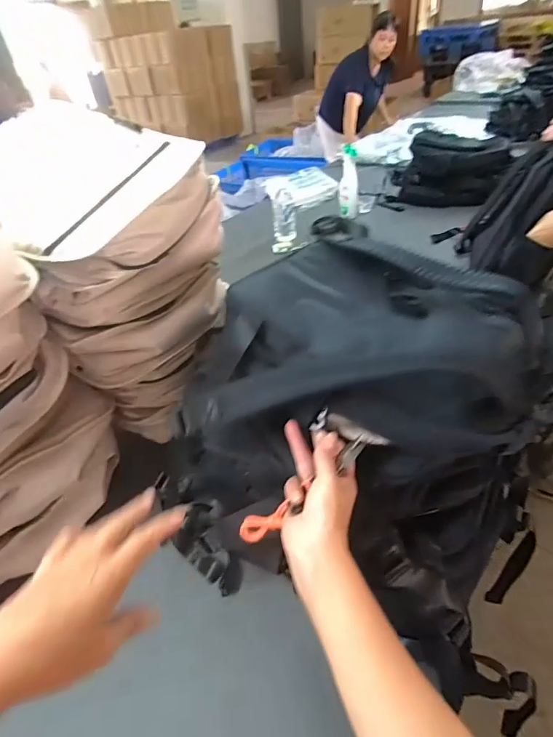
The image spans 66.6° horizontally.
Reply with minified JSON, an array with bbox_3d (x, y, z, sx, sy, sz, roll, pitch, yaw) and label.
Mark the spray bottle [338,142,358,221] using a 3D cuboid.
[{"bbox_3d":[0.287,-0.751,1.673,0.065,0.241,0.083,-7,39,0],"label":"spray bottle"}]

